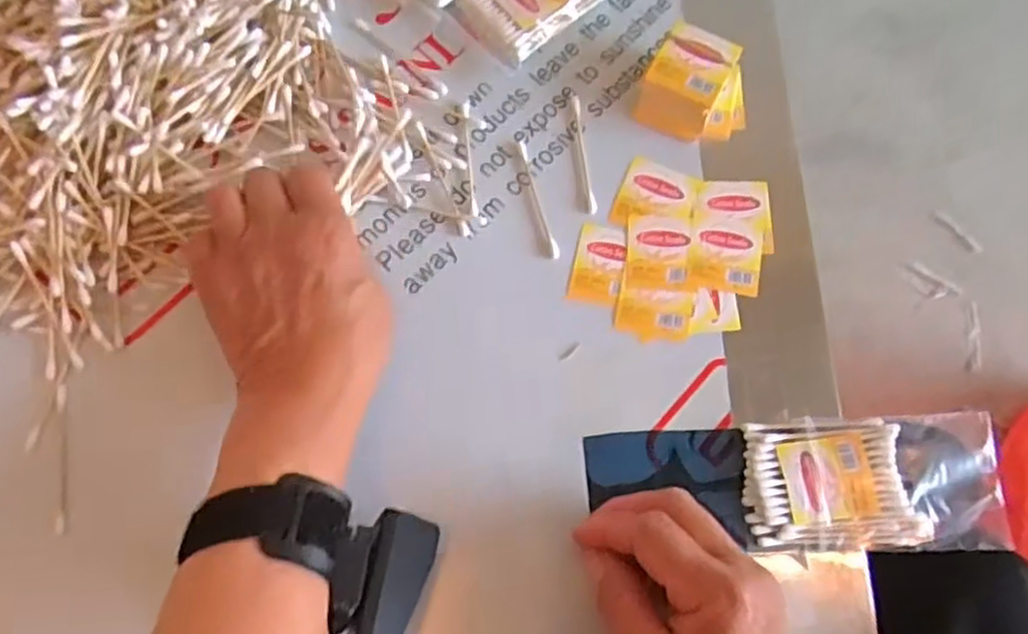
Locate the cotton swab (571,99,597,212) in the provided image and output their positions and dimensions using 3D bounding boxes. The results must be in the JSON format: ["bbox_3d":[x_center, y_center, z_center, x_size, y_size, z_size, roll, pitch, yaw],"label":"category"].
[{"bbox_3d":[0.039,-0.092,0.420,0.007,0.004,0.073,-5,73,-4],"label":"cotton swab"}]

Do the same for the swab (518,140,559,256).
[{"bbox_3d":[0.013,-0.066,0.412,0.006,0.004,0.072,-14,74,-7],"label":"swab"}]

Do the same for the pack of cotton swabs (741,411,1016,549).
[{"bbox_3d":[0.180,0.082,0.371,0.126,0.011,0.063,-1,73,-3],"label":"pack of cotton swabs"}]

